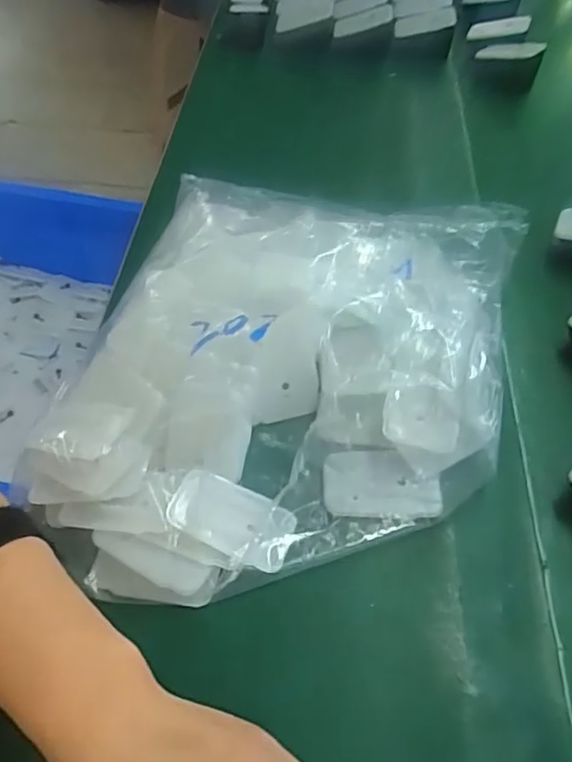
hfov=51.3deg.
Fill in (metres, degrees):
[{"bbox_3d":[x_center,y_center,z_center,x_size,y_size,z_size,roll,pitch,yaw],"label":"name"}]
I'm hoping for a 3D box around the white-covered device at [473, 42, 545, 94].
[{"bbox_3d":[0.249,-0.350,0.672,0.069,0.093,0.012,-4,81,12],"label":"white-covered device"}]

